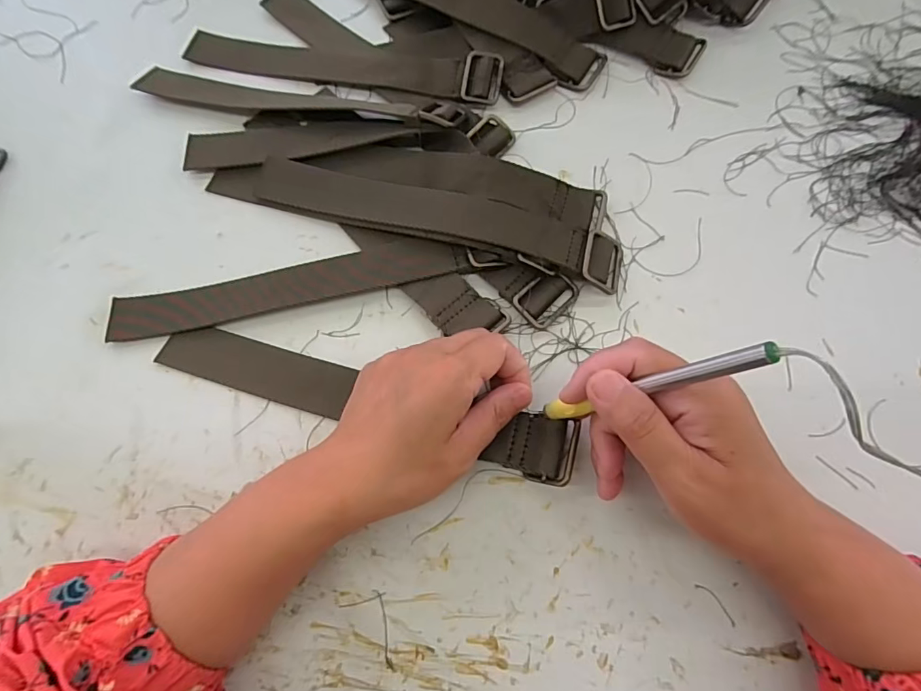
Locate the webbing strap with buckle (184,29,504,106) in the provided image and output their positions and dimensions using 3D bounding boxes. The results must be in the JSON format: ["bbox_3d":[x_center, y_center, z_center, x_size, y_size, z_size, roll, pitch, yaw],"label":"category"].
[{"bbox_3d":[-0.101,-0.241,0.402,0.273,0.016,0.044,11,72,6],"label":"webbing strap with buckle"}]

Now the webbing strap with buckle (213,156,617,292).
[{"bbox_3d":[-0.036,-0.096,0.340,0.301,0.015,0.041,14,73,7],"label":"webbing strap with buckle"}]

